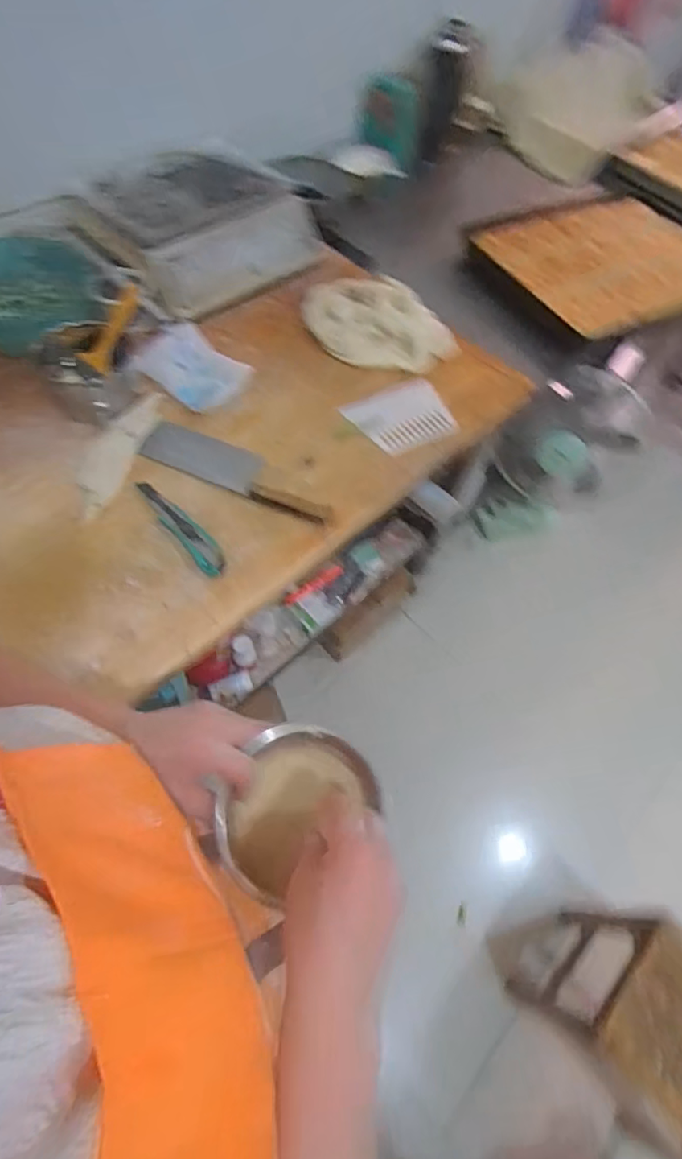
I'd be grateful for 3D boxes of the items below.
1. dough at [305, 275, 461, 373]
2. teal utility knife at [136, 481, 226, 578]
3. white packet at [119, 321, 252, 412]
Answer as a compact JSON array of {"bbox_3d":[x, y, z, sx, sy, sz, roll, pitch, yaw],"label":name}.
[{"bbox_3d":[0.046,-0.425,0.900,0.178,0.051,0.236,-20,64,-18],"label":"dough"},{"bbox_3d":[-0.200,-0.068,0.696,0.034,0.013,0.166,-34,69,-23],"label":"teal utility knife"},{"bbox_3d":[-0.232,-0.313,0.825,0.119,0.043,0.157,-38,71,-25],"label":"white packet"}]

